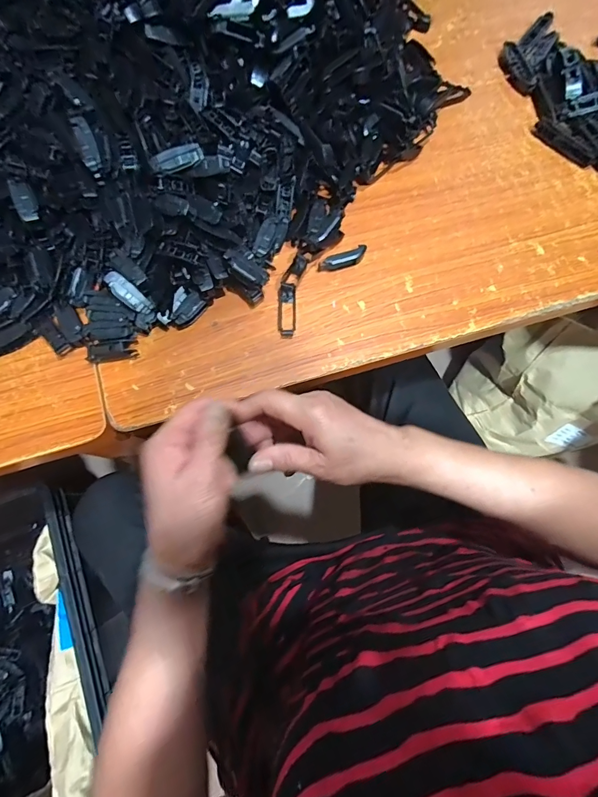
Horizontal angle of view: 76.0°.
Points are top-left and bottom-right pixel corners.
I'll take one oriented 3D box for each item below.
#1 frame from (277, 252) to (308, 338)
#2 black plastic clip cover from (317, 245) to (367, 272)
[{"bbox_3d":[-0.010,-0.111,0.409,0.024,0.006,0.096,9,77,0],"label":"frame"},{"bbox_3d":[0.048,-0.150,0.416,0.054,0.016,0.013,-21,78,-7],"label":"black plastic clip cover"}]

